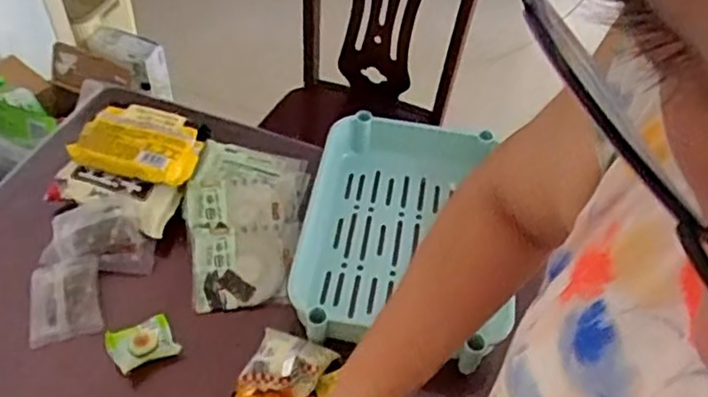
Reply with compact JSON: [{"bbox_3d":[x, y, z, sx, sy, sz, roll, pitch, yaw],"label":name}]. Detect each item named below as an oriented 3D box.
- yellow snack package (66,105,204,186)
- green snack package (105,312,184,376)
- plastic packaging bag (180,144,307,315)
[{"bbox_3d":[-0.292,-0.075,0.909,0.158,0.049,0.123,8,47,4],"label":"yellow snack package"},{"bbox_3d":[-0.247,0.166,0.762,0.072,0.034,0.057,-21,52,-22],"label":"green snack package"},{"bbox_3d":[-0.148,0.031,0.877,0.155,0.031,0.243,9,58,-9],"label":"plastic packaging bag"}]

